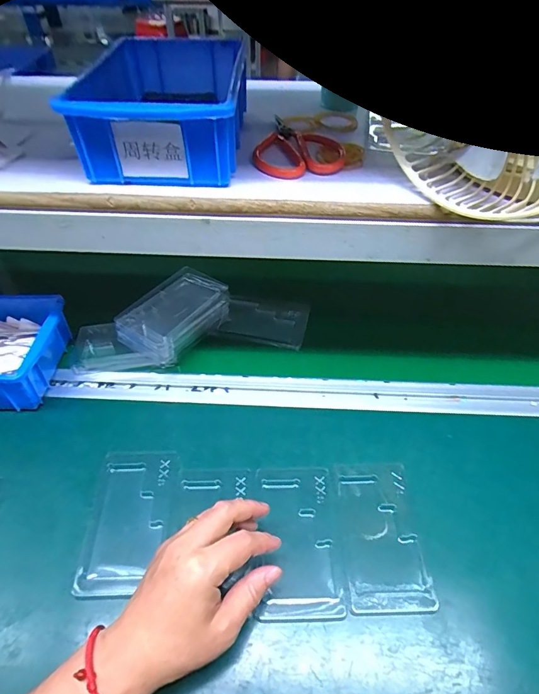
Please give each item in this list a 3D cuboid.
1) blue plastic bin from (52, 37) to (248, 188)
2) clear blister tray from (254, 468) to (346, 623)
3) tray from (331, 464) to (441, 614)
[{"bbox_3d":[-0.089,-0.221,0.382,0.123,0.062,0.196,1,48,0],"label":"blue plastic bin"},{"bbox_3d":[0.024,0.173,0.379,0.069,0.011,0.128,-1,48,-2],"label":"clear blister tray"},{"bbox_3d":[0.102,0.169,0.384,0.069,0.006,0.129,-1,48,-2],"label":"tray"}]

